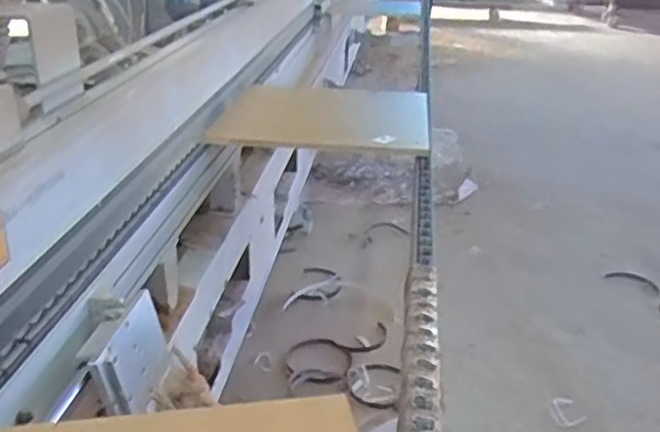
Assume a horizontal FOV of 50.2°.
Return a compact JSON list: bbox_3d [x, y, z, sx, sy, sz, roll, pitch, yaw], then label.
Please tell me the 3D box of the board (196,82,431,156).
[{"bbox_3d":[-0.034,-0.247,1.802,0.555,0.162,0.045,5,23,14],"label":"board"}]

